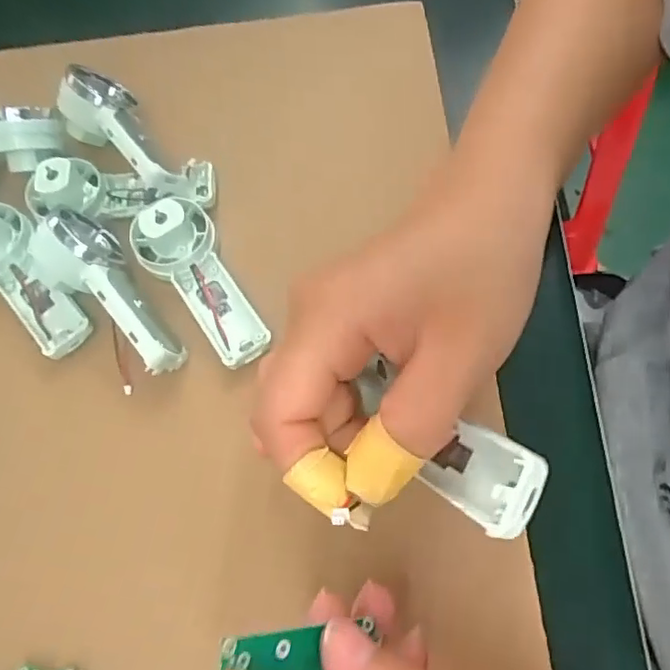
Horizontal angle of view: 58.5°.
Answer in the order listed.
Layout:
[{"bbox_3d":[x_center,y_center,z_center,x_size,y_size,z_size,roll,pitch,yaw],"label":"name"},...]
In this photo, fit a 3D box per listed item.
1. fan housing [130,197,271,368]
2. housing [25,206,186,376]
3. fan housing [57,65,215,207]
[{"bbox_3d":[-0.063,-0.024,0.277,0.037,0.031,0.086,-30,67,-8],"label":"fan housing"},{"bbox_3d":[-0.103,-0.019,0.273,0.034,0.032,0.092,-40,69,-12],"label":"housing"},{"bbox_3d":[-0.105,-0.100,0.309,0.043,0.036,0.103,-42,70,-13],"label":"fan housing"}]

